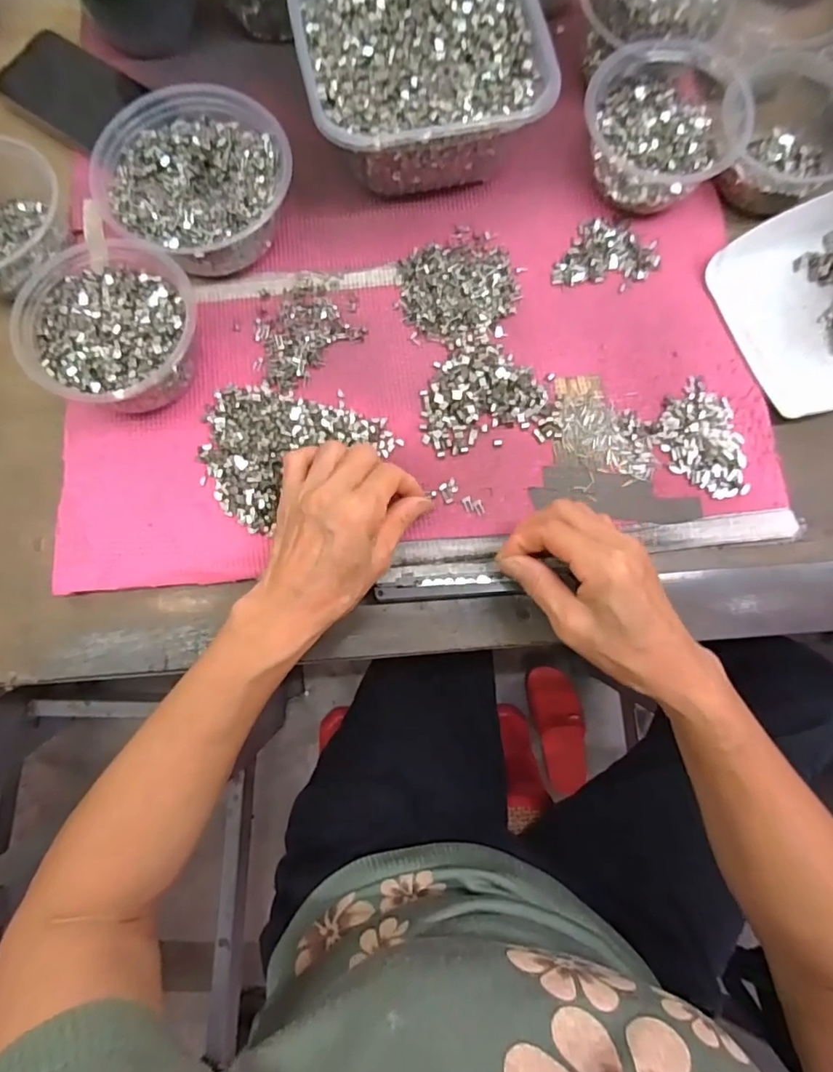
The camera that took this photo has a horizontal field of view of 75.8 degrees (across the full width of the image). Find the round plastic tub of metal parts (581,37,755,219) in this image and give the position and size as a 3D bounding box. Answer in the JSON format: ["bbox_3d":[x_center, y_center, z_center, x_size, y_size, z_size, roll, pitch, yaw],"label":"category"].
[{"bbox_3d":[0.187,-0.320,0.415,0.116,0.060,0.124,0,80,-1],"label":"round plastic tub of metal parts"}]

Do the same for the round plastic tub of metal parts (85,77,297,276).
[{"bbox_3d":[-0.164,-0.263,0.404,0.130,0.057,0.136,0,80,-1],"label":"round plastic tub of metal parts"}]

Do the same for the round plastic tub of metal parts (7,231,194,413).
[{"bbox_3d":[-0.208,-0.142,0.376,0.116,0.066,0.109,0,80,-1],"label":"round plastic tub of metal parts"}]

